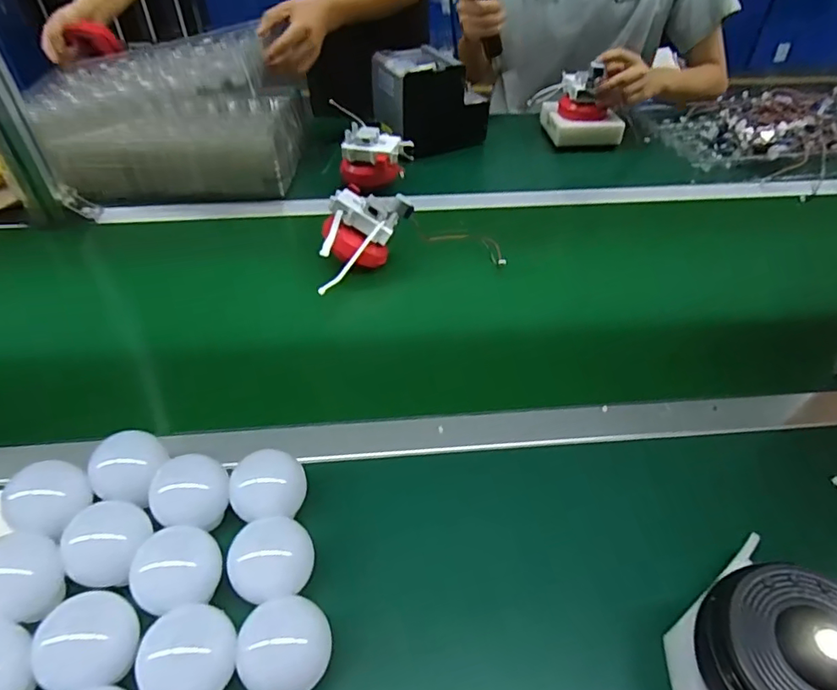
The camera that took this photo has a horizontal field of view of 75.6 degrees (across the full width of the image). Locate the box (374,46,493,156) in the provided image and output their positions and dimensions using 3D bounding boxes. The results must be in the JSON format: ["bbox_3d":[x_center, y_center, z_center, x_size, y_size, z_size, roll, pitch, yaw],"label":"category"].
[{"bbox_3d":[0.020,-0.438,0.963,0.163,0.139,0.138,-25,50,-23],"label":"box"}]

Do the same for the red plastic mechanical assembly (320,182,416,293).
[{"bbox_3d":[-0.066,-0.132,0.685,0.096,0.078,0.148,5,45,5],"label":"red plastic mechanical assembly"}]

